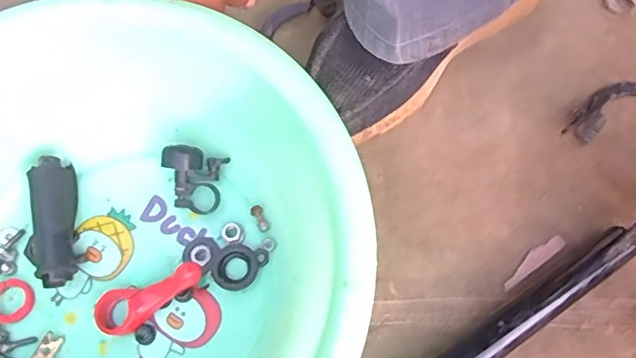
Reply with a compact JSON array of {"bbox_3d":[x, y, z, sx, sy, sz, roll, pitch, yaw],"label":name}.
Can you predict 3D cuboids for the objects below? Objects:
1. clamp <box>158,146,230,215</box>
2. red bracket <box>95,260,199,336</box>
[{"bbox_3d":[-0.103,0.000,0.461,0.047,0.033,0.048,4,70,5],"label":"clamp"},{"bbox_3d":[-0.127,0.089,0.428,0.091,0.017,0.033,-28,70,6],"label":"red bracket"}]

